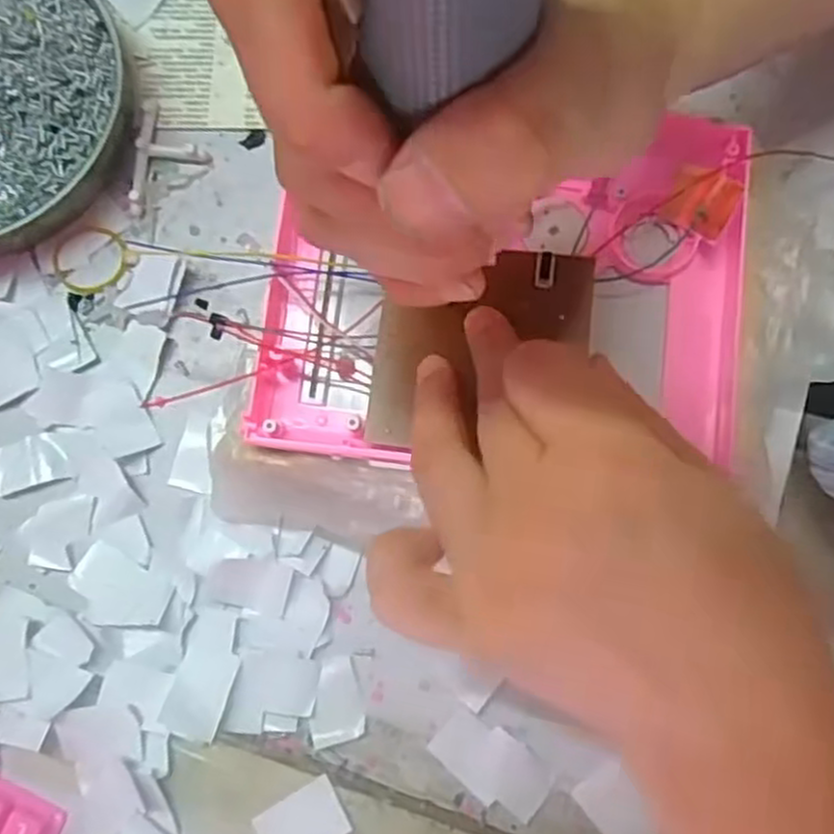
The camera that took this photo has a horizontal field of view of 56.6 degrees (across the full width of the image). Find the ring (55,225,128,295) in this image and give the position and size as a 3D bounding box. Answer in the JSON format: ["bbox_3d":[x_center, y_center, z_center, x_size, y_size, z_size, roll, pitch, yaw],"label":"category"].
[{"bbox_3d":[-0.134,-0.065,0.316,0.032,0.004,0.029,-7,79,0],"label":"ring"}]

